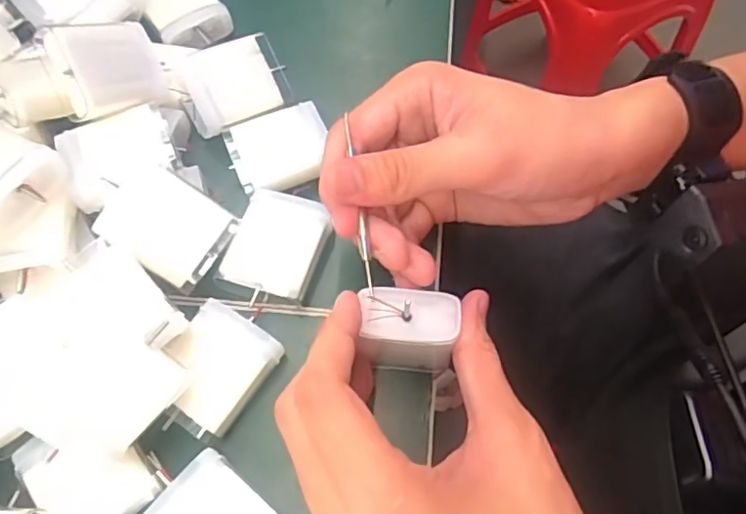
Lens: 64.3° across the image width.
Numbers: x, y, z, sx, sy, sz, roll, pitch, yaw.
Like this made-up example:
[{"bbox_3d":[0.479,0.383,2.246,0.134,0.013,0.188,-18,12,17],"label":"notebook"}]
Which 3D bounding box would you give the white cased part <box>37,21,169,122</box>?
[{"bbox_3d":[-0.126,-0.091,0.288,0.056,0.012,0.042,-36,105,-54],"label":"white cased part"}]

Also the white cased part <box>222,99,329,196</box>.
[{"bbox_3d":[-0.049,-0.057,0.310,0.050,0.015,0.044,-15,65,-6],"label":"white cased part"}]

